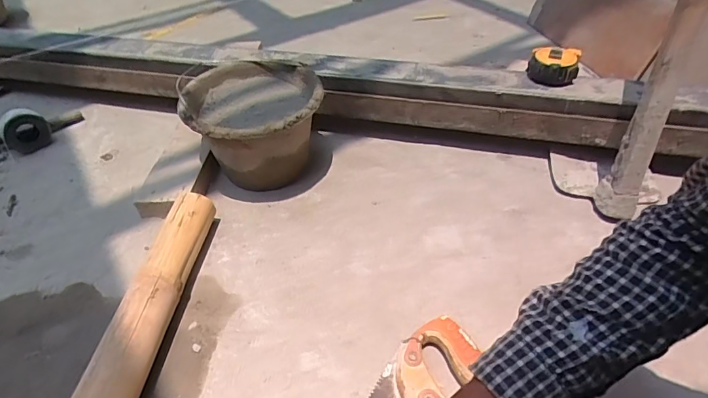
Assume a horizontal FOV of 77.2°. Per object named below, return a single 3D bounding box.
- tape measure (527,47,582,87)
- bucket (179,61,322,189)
[{"bbox_3d":[0.362,-0.244,0.805,0.086,0.044,0.073,13,45,15],"label":"tape measure"},{"bbox_3d":[-0.172,-0.127,0.818,0.231,0.162,0.237,-7,43,-5],"label":"bucket"}]

